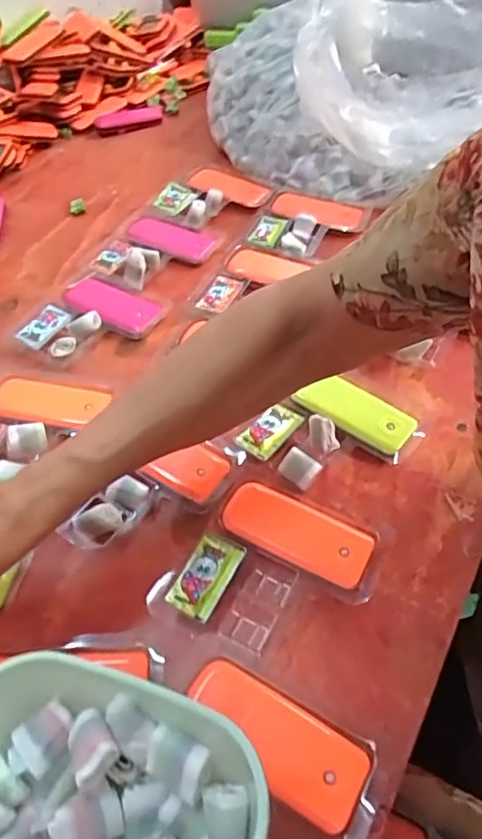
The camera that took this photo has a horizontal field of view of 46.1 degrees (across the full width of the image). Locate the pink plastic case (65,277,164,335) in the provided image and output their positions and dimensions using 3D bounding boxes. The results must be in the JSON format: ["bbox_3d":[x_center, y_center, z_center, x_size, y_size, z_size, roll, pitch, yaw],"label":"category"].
[{"bbox_3d":[-0.138,-0.120,0.581,0.115,0.011,0.049,25,56,25],"label":"pink plastic case"}]

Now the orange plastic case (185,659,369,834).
[{"bbox_3d":[0.017,0.180,0.319,0.103,0.018,0.041,23,56,24],"label":"orange plastic case"}]

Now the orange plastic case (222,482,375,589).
[{"bbox_3d":[0.038,0.081,0.400,0.106,0.014,0.043,21,55,23],"label":"orange plastic case"}]

